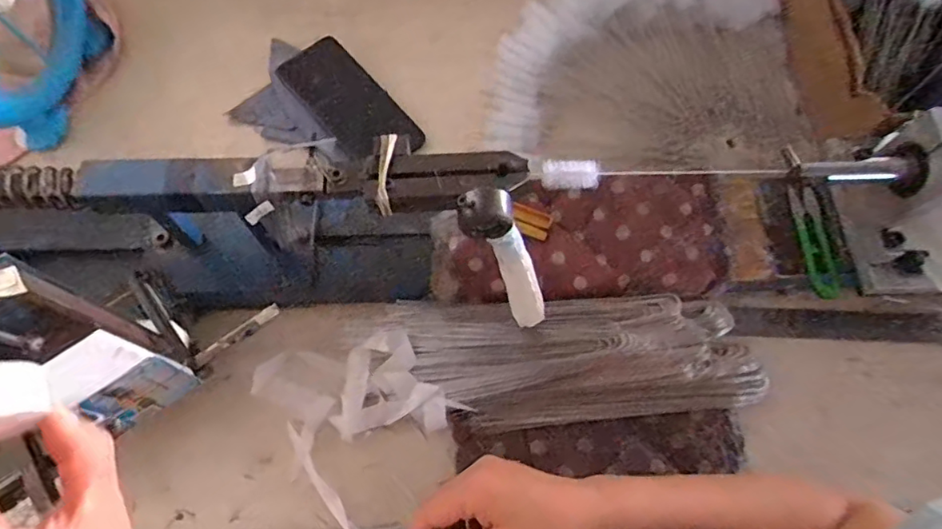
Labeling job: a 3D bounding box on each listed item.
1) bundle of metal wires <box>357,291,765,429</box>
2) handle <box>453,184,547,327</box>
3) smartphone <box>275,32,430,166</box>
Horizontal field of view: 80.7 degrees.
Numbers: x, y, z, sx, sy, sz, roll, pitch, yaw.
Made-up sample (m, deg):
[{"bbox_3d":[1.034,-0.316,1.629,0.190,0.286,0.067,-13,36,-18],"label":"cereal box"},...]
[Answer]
[{"bbox_3d":[0.086,0.080,0.471,0.322,0.040,0.101,2,68,-1],"label":"bundle of metal wires"},{"bbox_3d":[0.029,-0.004,0.420,0.035,0.138,0.029,-43,43,-17],"label":"handle"},{"bbox_3d":[-0.126,-0.170,0.586,0.076,0.012,0.154,-40,86,-11],"label":"smartphone"}]

